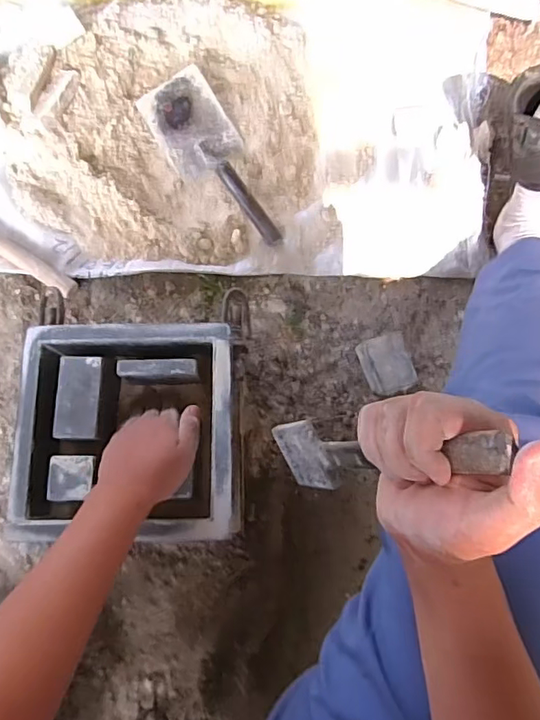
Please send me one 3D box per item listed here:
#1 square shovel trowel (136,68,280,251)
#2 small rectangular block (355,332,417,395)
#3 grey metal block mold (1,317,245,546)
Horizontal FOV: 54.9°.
[{"bbox_3d":[-0.071,-0.287,0.758,0.107,0.045,0.282,-35,82,-7],"label":"square shovel trowel"},{"bbox_3d":[0.160,0.007,0.716,0.059,0.050,0.074,-19,80,-5],"label":"small rectangular block"},{"bbox_3d":[-0.163,0.083,0.620,0.240,0.106,0.238,-1,79,-1],"label":"grey metal block mold"}]

